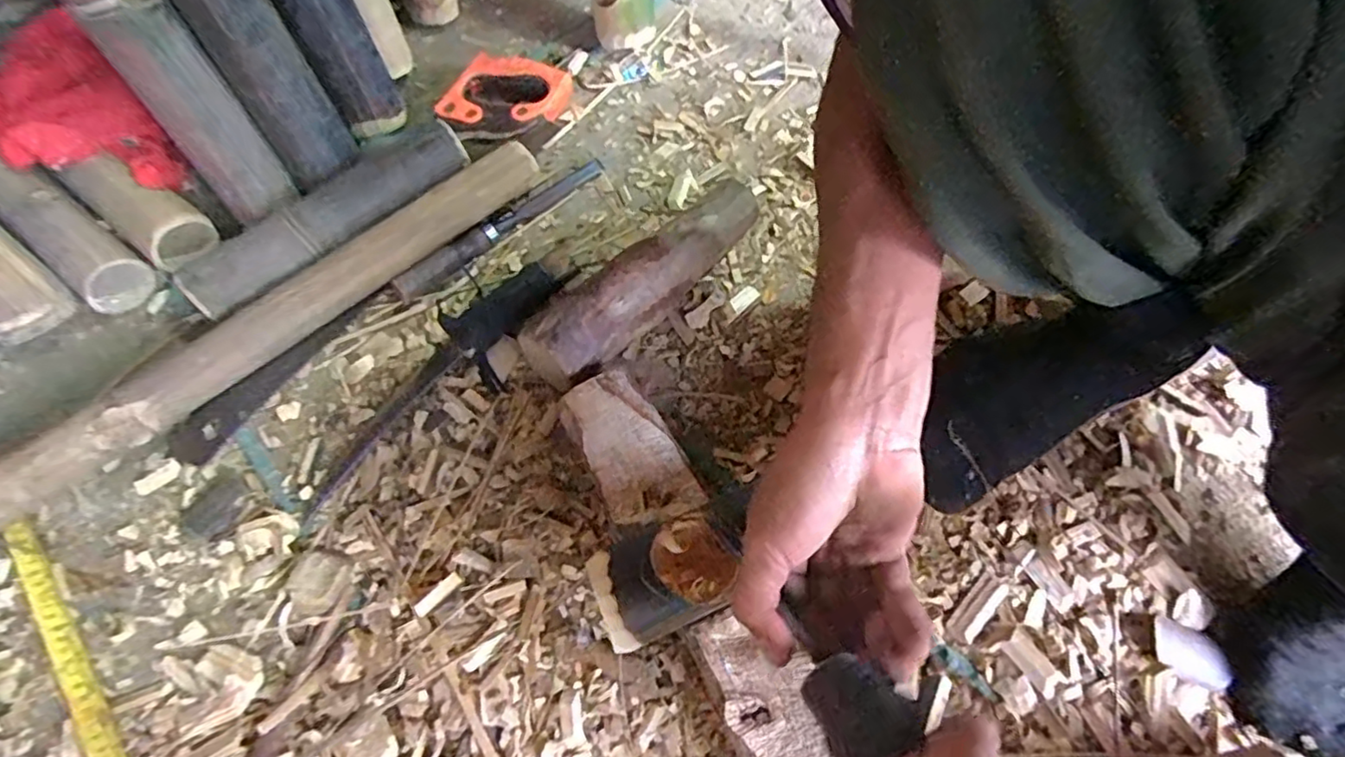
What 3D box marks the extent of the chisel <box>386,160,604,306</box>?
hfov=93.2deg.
[{"bbox_3d":[-0.165,-0.152,0.621,0.239,0.024,0.021,-41,72,-18],"label":"chisel"}]

